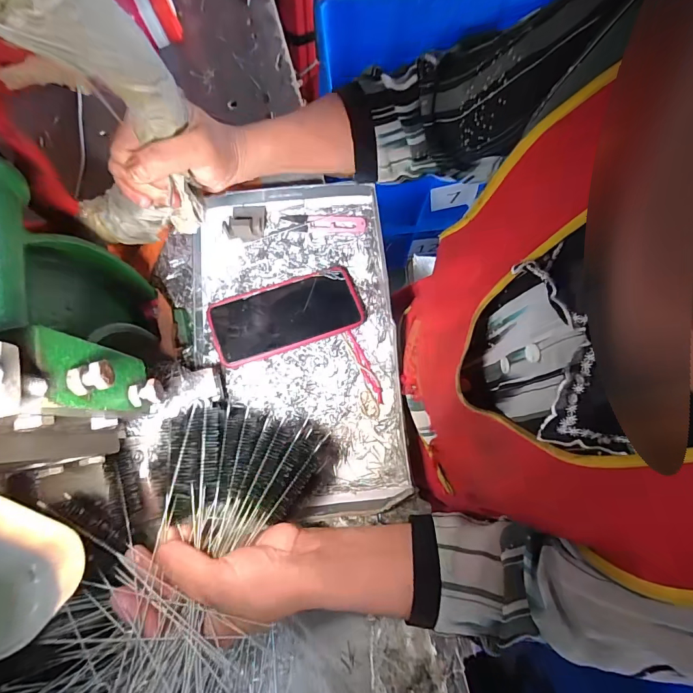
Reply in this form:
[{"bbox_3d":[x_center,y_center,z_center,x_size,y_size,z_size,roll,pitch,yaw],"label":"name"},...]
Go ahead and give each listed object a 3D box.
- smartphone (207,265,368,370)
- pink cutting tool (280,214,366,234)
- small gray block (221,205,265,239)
[{"bbox_3d":[-0.066,-0.037,0.435,0.161,0.010,0.078,-19,73,-10],"label":"smartphone"},{"bbox_3d":[-0.027,-0.150,0.479,0.098,0.004,0.024,2,78,0],"label":"pink cutting tool"},{"bbox_3d":[-0.120,-0.151,0.464,0.043,0.029,0.045,1,78,0],"label":"small gray block"}]

